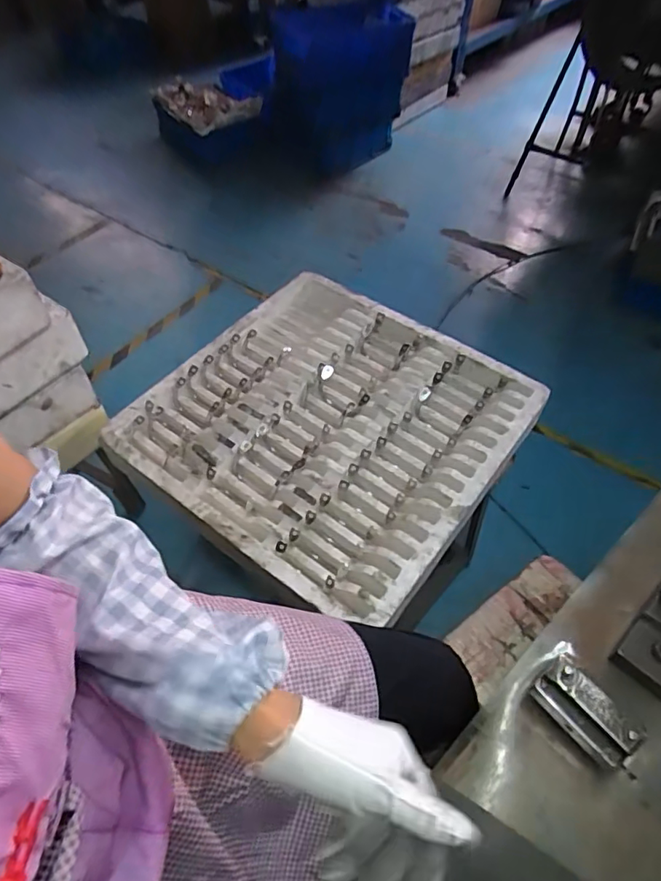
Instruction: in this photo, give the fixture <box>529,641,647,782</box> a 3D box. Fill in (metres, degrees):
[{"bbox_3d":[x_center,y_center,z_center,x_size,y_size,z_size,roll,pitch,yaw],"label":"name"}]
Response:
[{"bbox_3d":[0.187,0.201,0.394,0.030,0.066,0.079,-37,58,-24],"label":"fixture"}]

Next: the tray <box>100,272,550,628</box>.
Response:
[{"bbox_3d":[0.002,-0.040,0.914,0.551,0.057,0.560,28,57,23],"label":"tray"}]

